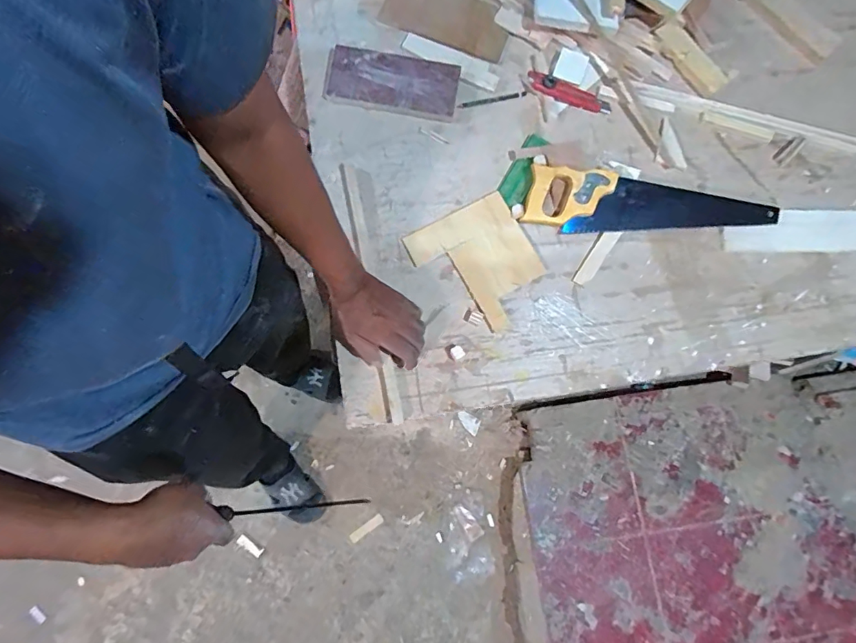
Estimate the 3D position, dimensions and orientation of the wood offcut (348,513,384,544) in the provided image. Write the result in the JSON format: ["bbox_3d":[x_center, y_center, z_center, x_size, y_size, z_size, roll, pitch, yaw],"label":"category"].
[{"bbox_3d":[-0.172,0.577,1.298,0.104,0.007,0.029,-35,82,-10],"label":"wood offcut"}]

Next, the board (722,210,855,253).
[{"bbox_3d":[0.624,-0.148,0.763,0.294,0.009,0.070,-1,82,-6],"label":"board"}]

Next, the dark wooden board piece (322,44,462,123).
[{"bbox_3d":[-0.060,-0.394,0.772,0.216,0.026,0.103,9,77,-1],"label":"dark wooden board piece"}]

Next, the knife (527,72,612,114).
[{"bbox_3d":[0.239,-0.382,0.786,0.148,0.012,0.031,20,100,-3],"label":"knife"}]

